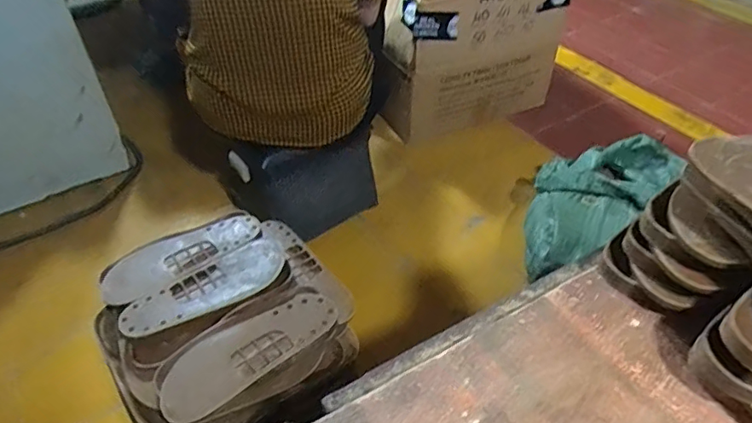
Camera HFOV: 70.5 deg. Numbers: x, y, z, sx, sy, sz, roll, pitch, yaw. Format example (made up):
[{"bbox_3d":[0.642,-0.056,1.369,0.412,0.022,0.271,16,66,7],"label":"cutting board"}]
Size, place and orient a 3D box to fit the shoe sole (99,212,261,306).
[{"bbox_3d":[-0.290,0.062,0.798,0.234,0.017,0.099,-28,49,-24],"label":"shoe sole"}]

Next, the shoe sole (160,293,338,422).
[{"bbox_3d":[-0.159,0.174,0.673,0.228,0.024,0.084,-30,50,-26],"label":"shoe sole"}]

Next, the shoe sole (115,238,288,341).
[{"bbox_3d":[-0.236,0.105,0.746,0.229,0.014,0.089,-24,48,-21],"label":"shoe sole"}]

